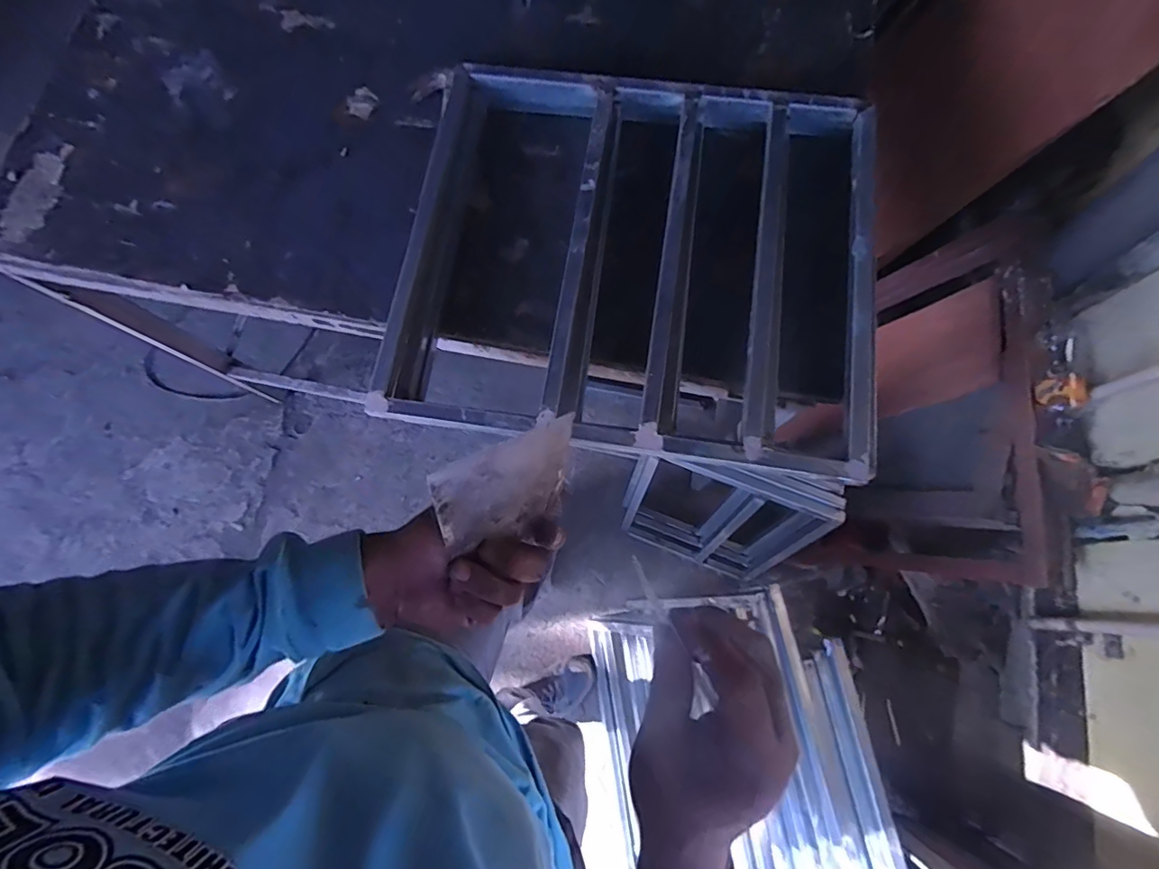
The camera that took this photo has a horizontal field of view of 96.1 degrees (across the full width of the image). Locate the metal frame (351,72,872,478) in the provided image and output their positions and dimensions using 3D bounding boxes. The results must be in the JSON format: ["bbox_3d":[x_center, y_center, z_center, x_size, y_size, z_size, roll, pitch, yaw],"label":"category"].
[{"bbox_3d":[0.072,-0.217,0.648,0.555,0.065,0.485,8,75,4],"label":"metal frame"}]

